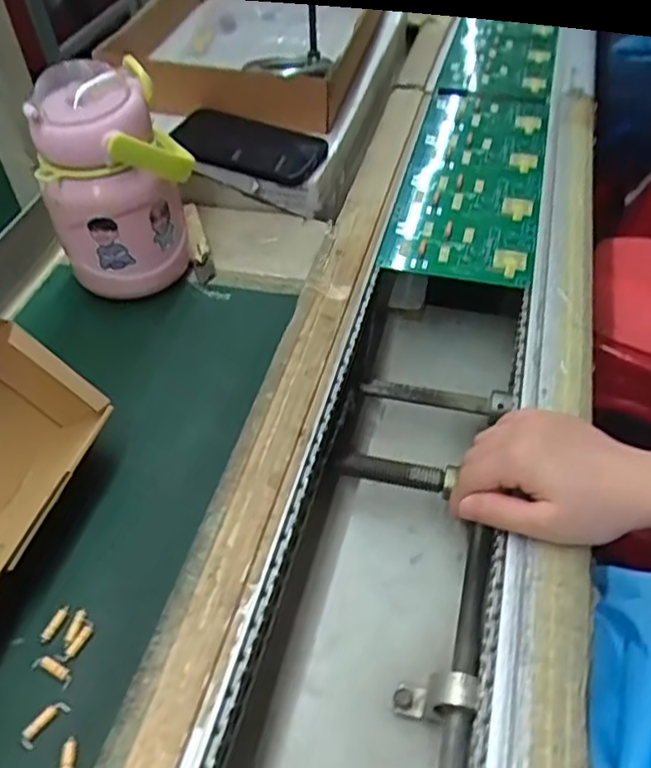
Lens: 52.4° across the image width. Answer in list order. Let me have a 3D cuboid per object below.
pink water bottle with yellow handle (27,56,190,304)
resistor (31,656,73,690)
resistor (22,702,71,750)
[{"bbox_3d":[-0.155,-0.155,0.520,0.087,0.165,0.109,12,50,13],"label":"pink water bottle with yellow handle"},{"bbox_3d":[-0.147,0.154,0.356,0.025,0.004,0.009,20,52,19],"label":"resistor"},{"bbox_3d":[-0.145,0.174,0.339,0.011,0.004,0.025,27,54,24],"label":"resistor"}]

